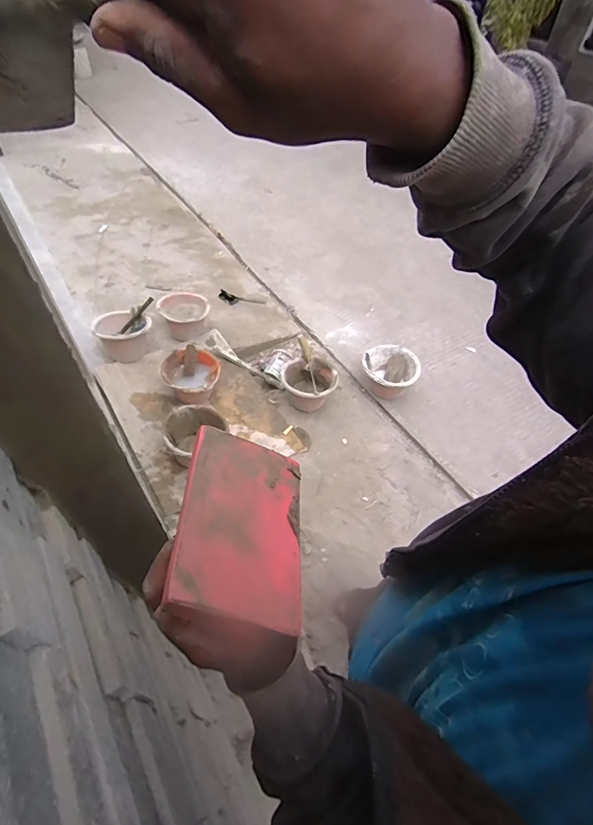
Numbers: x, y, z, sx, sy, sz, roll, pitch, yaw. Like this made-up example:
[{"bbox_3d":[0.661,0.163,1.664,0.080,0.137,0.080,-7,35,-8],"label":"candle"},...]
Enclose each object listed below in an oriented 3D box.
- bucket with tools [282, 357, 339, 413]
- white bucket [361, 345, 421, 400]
[{"bbox_3d":[0.058,-0.109,1.716,0.204,0.160,0.195,16,51,11],"label":"bucket with tools"},{"bbox_3d":[0.407,-0.169,1.767,0.224,0.175,0.215,1,50,-1],"label":"white bucket"}]

